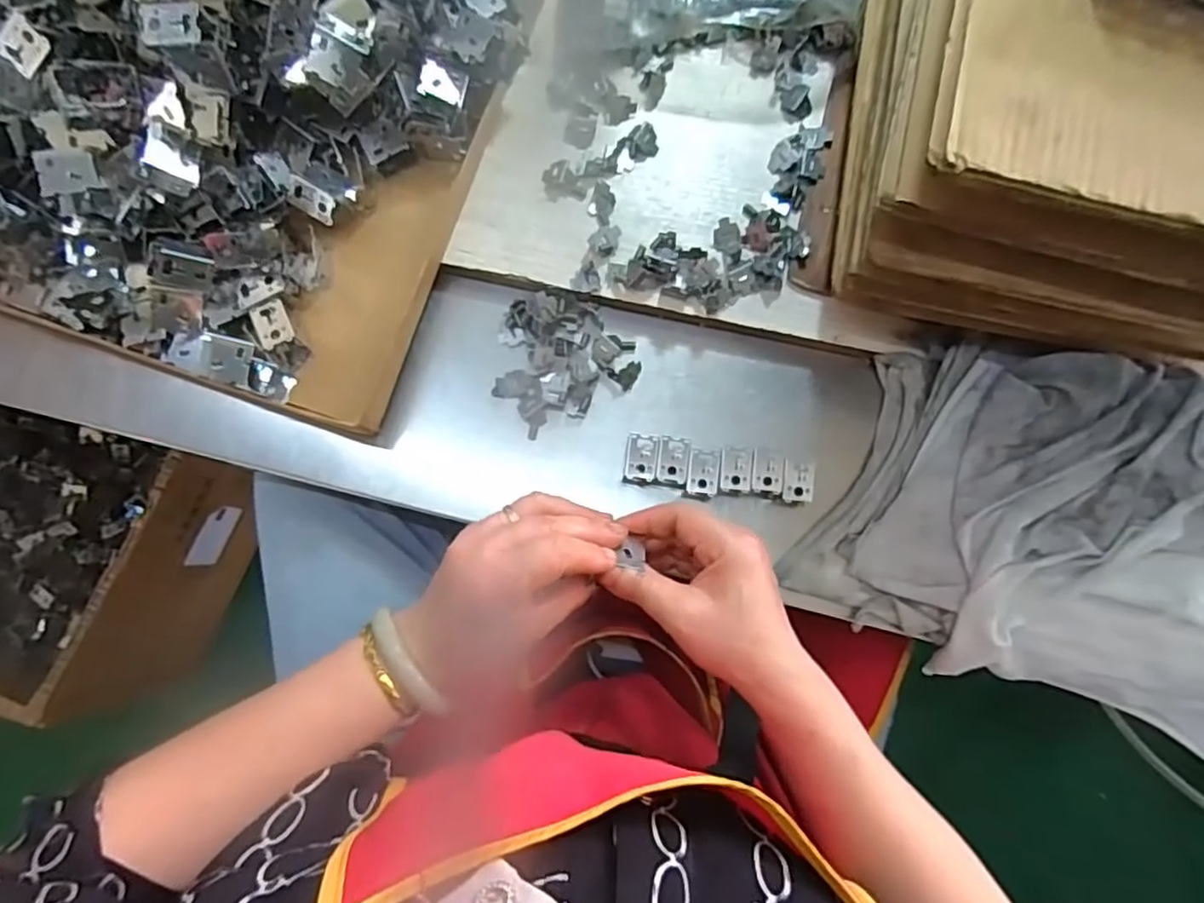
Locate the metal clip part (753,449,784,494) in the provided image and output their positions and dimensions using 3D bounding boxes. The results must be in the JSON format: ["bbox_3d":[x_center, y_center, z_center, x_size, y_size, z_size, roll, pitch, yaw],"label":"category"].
[{"bbox_3d":[0.118,0.015,0.475,0.022,0.018,0.032,7,80,1],"label":"metal clip part"}]

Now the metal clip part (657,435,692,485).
[{"bbox_3d":[0.051,0.008,0.478,0.022,0.028,0.031,7,80,1],"label":"metal clip part"}]

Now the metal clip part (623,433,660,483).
[{"bbox_3d":[0.028,0.006,0.479,0.022,0.027,0.033,8,80,1],"label":"metal clip part"}]

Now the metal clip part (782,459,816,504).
[{"bbox_3d":[0.139,0.021,0.465,0.020,0.008,0.031,8,80,1],"label":"metal clip part"}]

